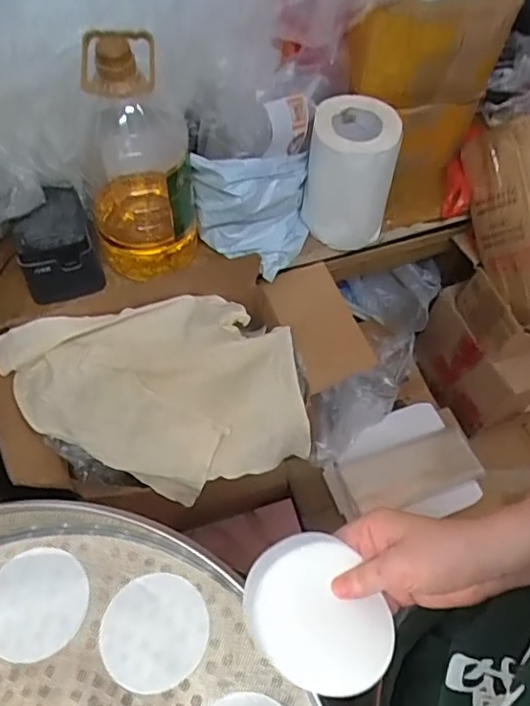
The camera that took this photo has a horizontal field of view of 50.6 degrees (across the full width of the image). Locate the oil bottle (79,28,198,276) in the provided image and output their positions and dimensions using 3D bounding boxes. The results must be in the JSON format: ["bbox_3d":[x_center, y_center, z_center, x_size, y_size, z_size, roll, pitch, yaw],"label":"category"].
[{"bbox_3d":[-0.182,-0.262,0.791,0.151,0.341,0.119,-2,59,-3],"label":"oil bottle"}]

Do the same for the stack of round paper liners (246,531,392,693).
[{"bbox_3d":[0.039,0.175,0.379,0.106,0.019,0.091,36,45,2],"label":"stack of round paper liners"}]

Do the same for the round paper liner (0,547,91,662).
[{"bbox_3d":[-0.211,0.229,0.515,0.091,0.004,0.093,1,59,-1],"label":"round paper liner"}]

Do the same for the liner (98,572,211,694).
[{"bbox_3d":[-0.099,0.249,0.504,0.093,0.009,0.093,1,59,-1],"label":"liner"}]

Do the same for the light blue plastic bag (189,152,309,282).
[{"bbox_3d":[-0.017,-0.228,0.892,0.182,0.204,0.075,-10,60,-8],"label":"light blue plastic bag"}]

